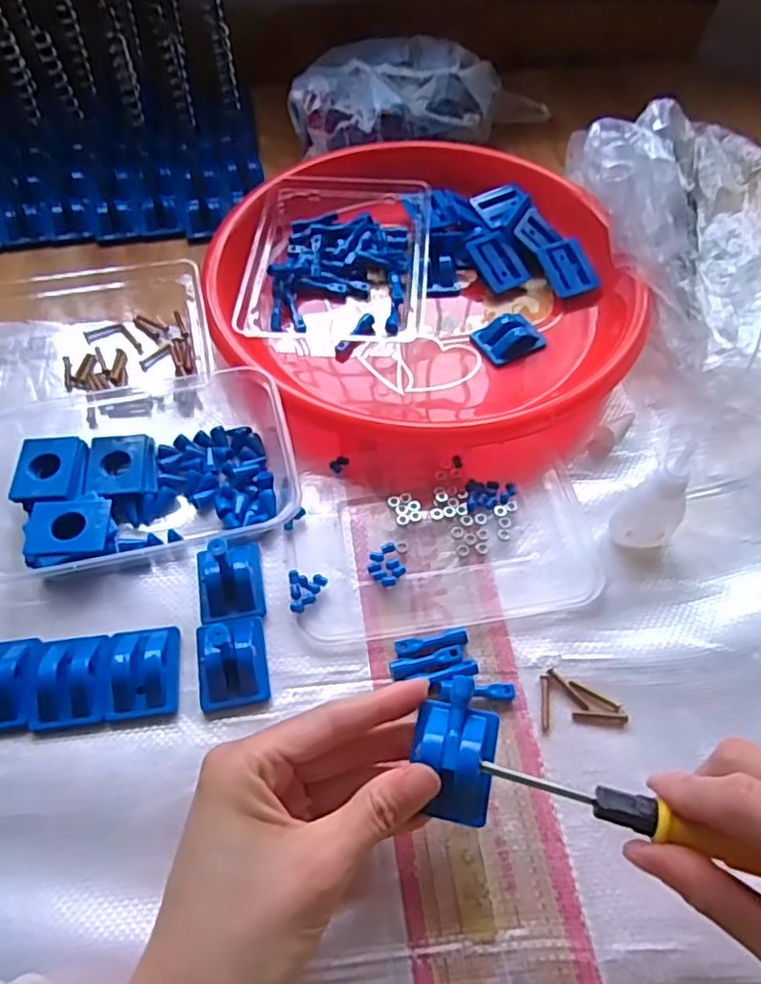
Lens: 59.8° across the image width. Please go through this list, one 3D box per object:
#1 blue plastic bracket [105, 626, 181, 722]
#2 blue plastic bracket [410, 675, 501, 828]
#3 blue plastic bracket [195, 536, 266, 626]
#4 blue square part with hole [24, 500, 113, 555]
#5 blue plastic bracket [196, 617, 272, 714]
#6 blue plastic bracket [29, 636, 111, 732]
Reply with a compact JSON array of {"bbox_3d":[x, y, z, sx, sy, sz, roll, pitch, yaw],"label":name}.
[{"bbox_3d":[-0.117,0.087,0.327,0.032,0.015,0.044,-5,56,-4],"label":"blue plastic bracket"},{"bbox_3d":[0.031,0.104,0.271,0.033,0.016,0.051,9,56,6],"label":"blue plastic bracket"},{"bbox_3d":[-0.081,0.039,0.343,0.033,0.042,0.045,-10,57,-7],"label":"blue plastic bracket"},{"bbox_3d":[-0.168,0.019,0.355,0.042,0.004,0.034,-2,54,-9],"label":"blue square part with hole"},{"bbox_3d":[-0.074,0.083,0.328,0.033,0.019,0.042,-9,57,-7],"label":"blue plastic bracket"},{"bbox_3d":[-0.151,0.091,0.324,0.035,0.015,0.044,-7,56,-5],"label":"blue plastic bracket"}]

